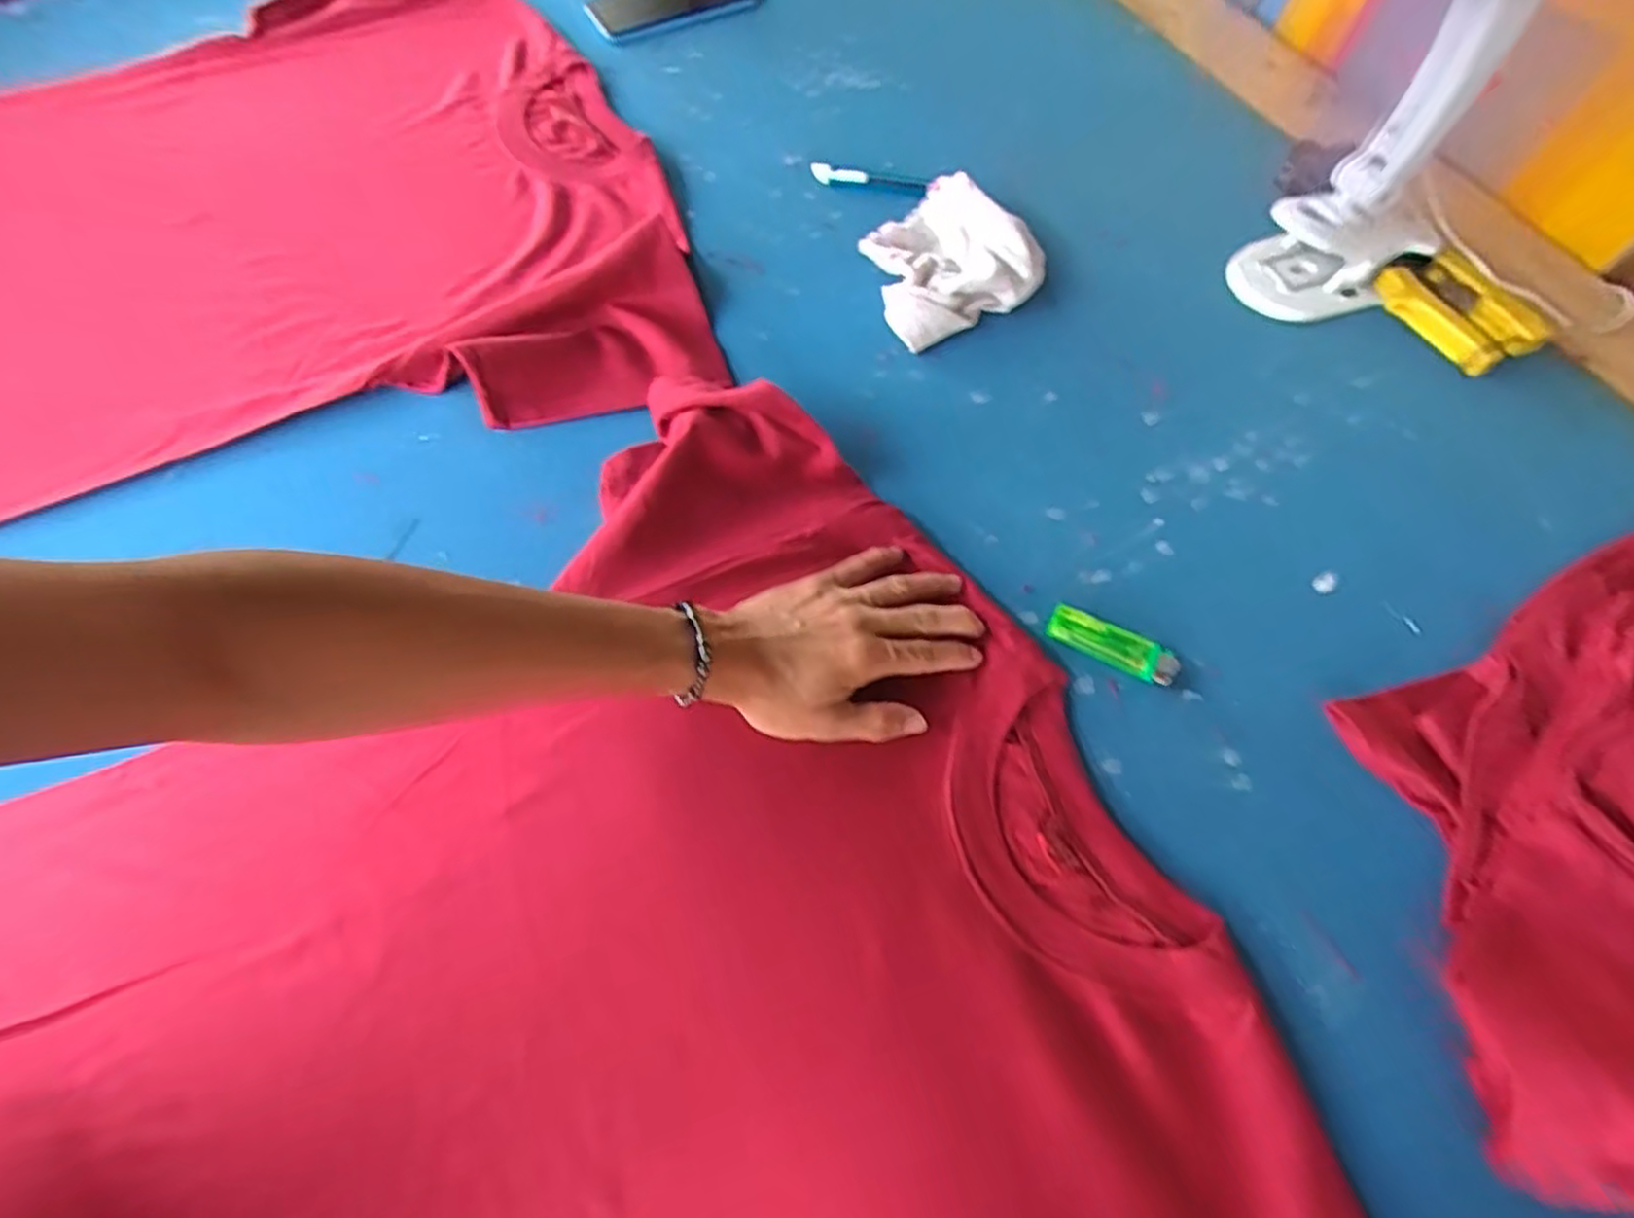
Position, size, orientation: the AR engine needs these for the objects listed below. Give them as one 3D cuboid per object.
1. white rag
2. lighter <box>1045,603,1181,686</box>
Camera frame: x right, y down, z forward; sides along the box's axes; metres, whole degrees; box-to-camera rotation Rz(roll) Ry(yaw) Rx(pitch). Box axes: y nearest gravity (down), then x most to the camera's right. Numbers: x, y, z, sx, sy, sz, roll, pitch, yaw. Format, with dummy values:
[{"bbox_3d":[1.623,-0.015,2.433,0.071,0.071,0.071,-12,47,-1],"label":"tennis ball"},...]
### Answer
[{"bbox_3d":[0.102,-0.284,0.619,0.136,0.043,0.131,-26,67,-12],"label":"white rag"},{"bbox_3d":[0.185,0.023,0.480,0.079,0.011,0.026,26,67,12],"label":"lighter"}]

